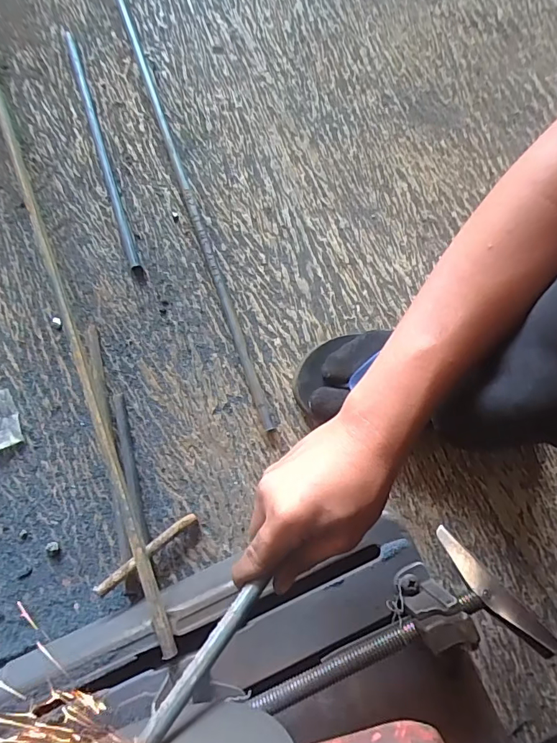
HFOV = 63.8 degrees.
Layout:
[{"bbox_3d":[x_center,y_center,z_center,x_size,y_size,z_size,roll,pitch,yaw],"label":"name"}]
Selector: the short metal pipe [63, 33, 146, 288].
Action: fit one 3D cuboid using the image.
[{"bbox_3d":[-0.218,-0.275,0.554,0.013,0.009,0.353,-17,79,-5],"label":"short metal pipe"}]

